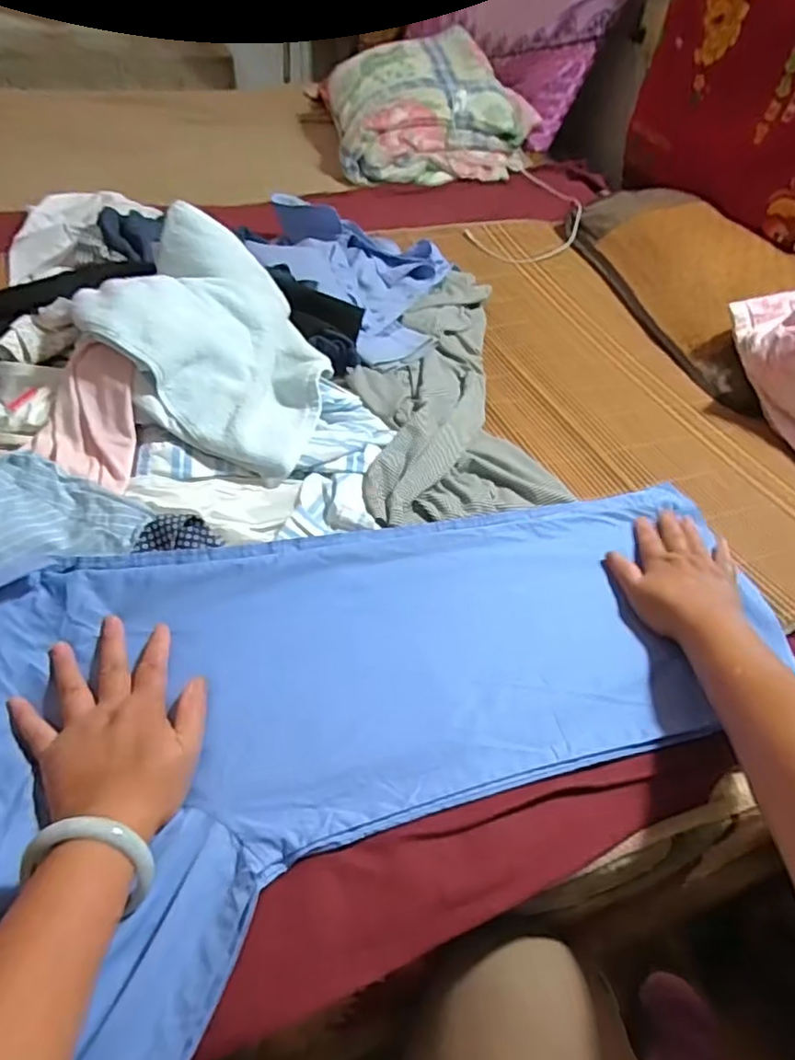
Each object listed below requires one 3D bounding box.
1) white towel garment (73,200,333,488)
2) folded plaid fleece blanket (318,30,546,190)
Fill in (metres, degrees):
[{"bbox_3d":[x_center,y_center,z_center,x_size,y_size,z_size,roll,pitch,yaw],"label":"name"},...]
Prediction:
[{"bbox_3d":[-0.196,-0.220,0.703,0.278,0.049,0.289,19,51,-26],"label":"white towel garment"},{"bbox_3d":[0.096,-0.943,1.382,0.481,0.230,0.291,-1,46,-7],"label":"folded plaid fleece blanket"}]

